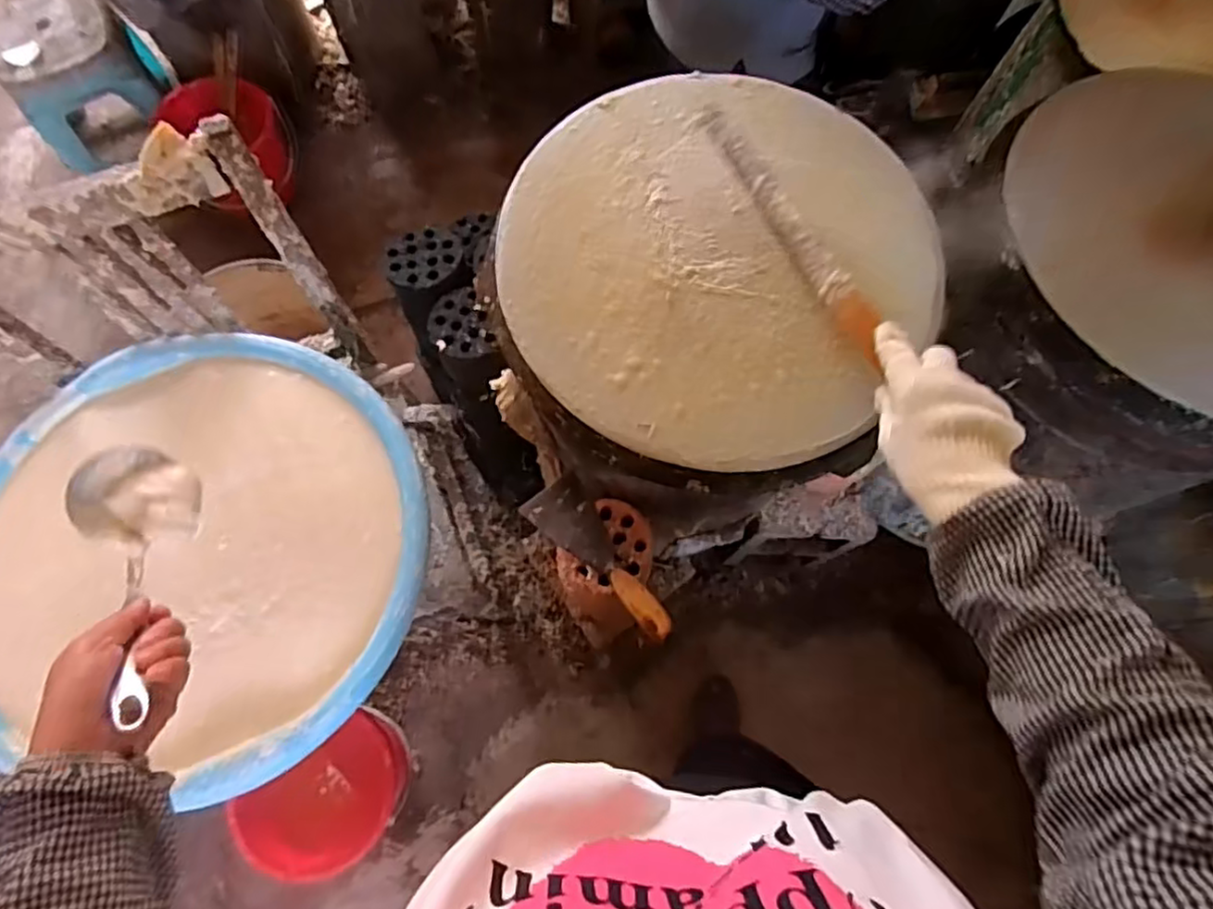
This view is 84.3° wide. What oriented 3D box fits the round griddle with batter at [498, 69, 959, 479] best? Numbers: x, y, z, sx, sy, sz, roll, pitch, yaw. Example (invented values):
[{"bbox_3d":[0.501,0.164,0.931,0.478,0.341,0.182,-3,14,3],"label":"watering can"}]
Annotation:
[{"bbox_3d":[0.096,-0.170,0.596,0.365,0.037,0.381,0,74,1],"label":"round griddle with batter"}]

